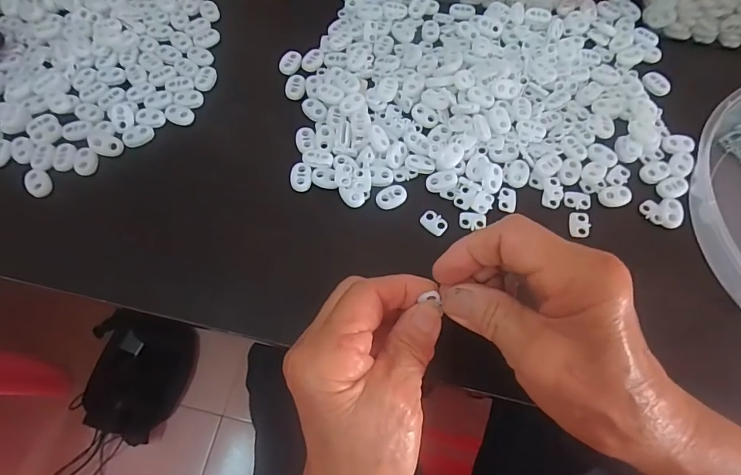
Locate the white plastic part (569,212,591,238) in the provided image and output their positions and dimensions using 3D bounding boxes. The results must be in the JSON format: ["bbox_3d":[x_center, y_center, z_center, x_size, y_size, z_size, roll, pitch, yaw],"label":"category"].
[{"bbox_3d":[0.147,-0.010,0.303,0.013,0.004,0.019,8,67,3],"label":"white plastic part"}]

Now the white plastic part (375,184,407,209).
[{"bbox_3d":[0.016,-0.029,0.310,0.023,0.006,0.015,-30,70,-12],"label":"white plastic part"}]

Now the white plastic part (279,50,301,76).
[{"bbox_3d":[-0.066,-0.144,0.355,0.016,0.004,0.024,19,68,8],"label":"white plastic part"}]

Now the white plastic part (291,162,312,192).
[{"bbox_3d":[-0.050,-0.044,0.313,0.015,0.007,0.021,1,67,0],"label":"white plastic part"}]

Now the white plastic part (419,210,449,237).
[{"bbox_3d":[0.045,-0.010,0.304,0.019,0.004,0.013,36,72,14],"label":"white plastic part"}]

